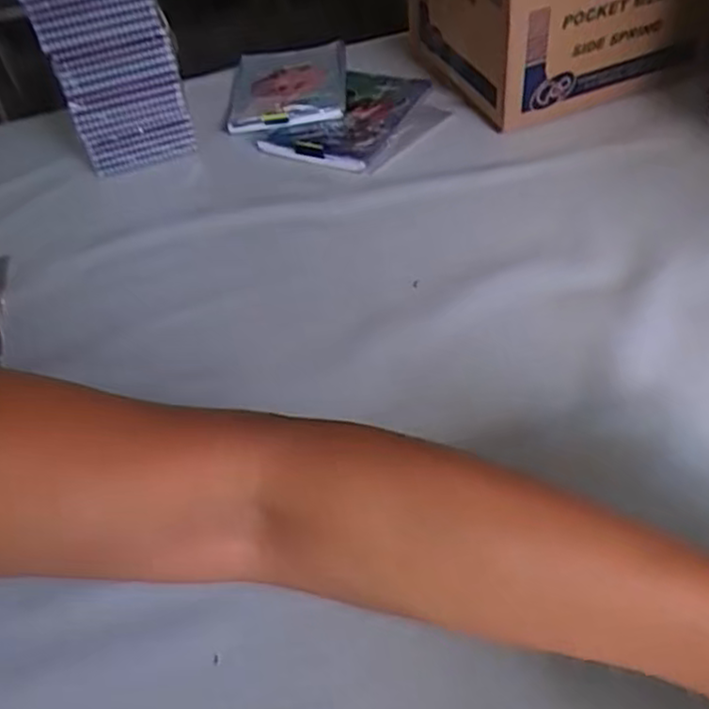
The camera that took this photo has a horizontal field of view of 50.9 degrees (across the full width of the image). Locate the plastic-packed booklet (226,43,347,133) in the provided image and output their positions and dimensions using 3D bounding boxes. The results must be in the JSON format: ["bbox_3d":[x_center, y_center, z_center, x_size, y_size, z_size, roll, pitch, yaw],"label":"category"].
[{"bbox_3d":[-0.095,-0.375,1.034,0.160,0.027,0.240,-9,41,8],"label":"plastic-packed booklet"}]

